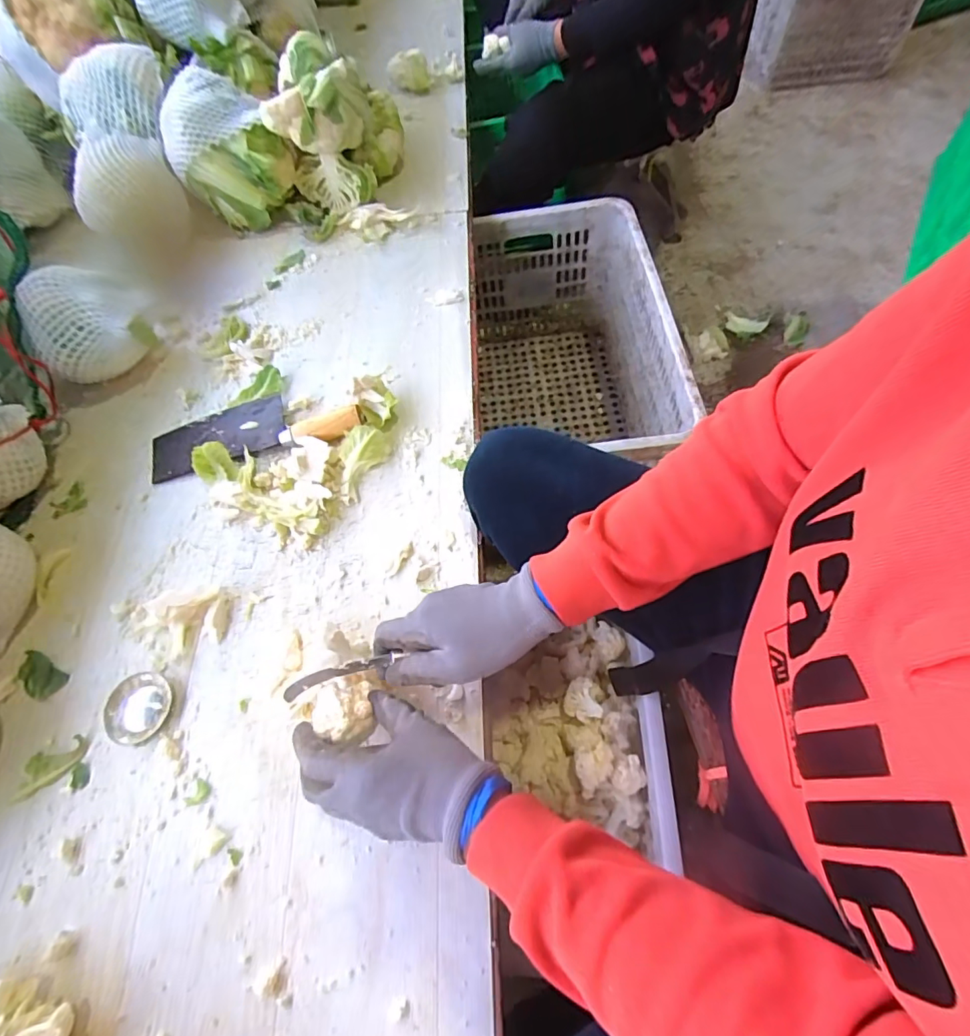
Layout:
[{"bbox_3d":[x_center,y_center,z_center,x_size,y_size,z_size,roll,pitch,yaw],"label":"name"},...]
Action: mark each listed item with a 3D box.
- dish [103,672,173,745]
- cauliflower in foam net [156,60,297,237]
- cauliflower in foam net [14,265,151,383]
[{"bbox_3d":[-0.338,0.184,0.494,0.063,0.009,0.062,-2,62,3],"label":"dish"},{"bbox_3d":[-0.393,-0.566,0.793,0.173,0.169,0.148,-24,63,-8],"label":"cauliflower in foam net"},{"bbox_3d":[-0.506,-0.244,0.664,0.118,0.124,0.128,3,63,9],"label":"cauliflower in foam net"}]

